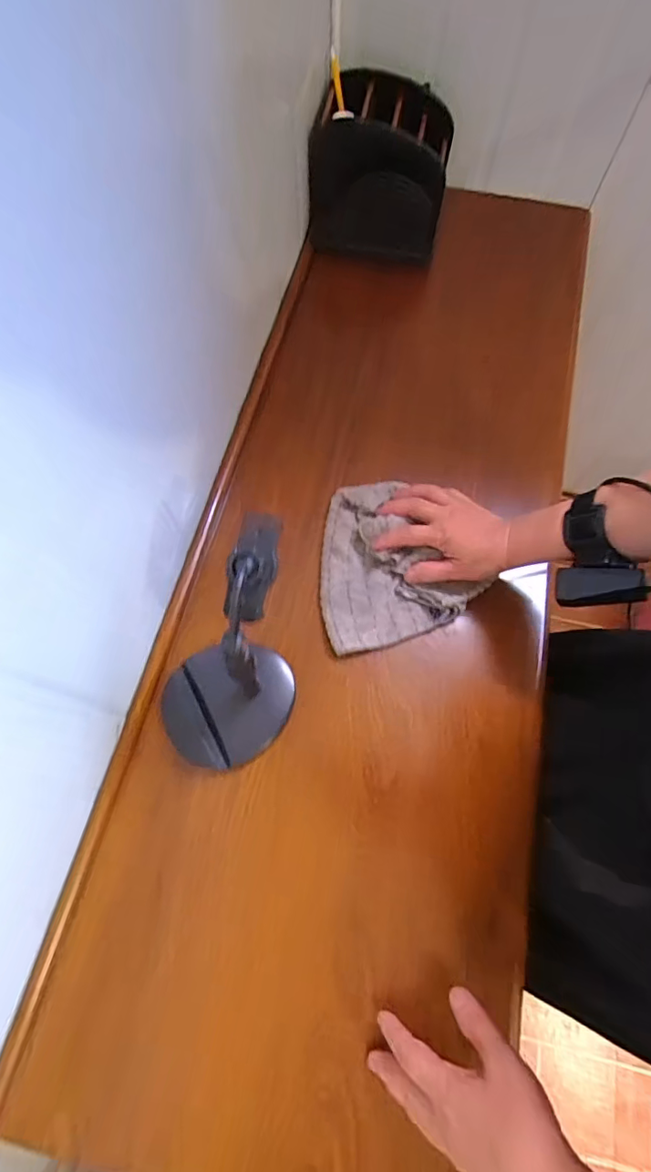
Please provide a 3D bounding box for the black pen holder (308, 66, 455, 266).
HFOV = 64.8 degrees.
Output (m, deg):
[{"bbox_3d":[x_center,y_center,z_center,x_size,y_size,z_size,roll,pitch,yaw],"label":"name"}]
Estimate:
[{"bbox_3d":[0.073,-0.550,0.669,0.165,0.142,0.162,10,69,3],"label":"black pen holder"}]

